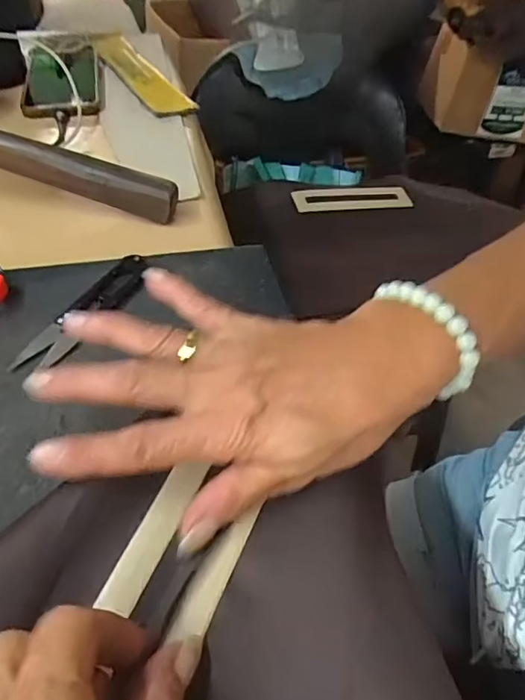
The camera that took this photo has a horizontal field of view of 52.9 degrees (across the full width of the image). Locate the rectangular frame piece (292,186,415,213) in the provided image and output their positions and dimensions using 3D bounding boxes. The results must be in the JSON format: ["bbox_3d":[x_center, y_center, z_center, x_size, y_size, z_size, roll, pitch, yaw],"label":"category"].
[{"bbox_3d":[0.118,-0.200,0.692,0.162,0.006,0.041,-7,60,-15],"label":"rectangular frame piece"}]

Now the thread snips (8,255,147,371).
[{"bbox_3d":[-0.096,-0.022,0.295,0.027,0.009,0.098,23,48,17],"label":"thread snips"}]

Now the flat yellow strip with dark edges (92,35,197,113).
[{"bbox_3d":[-0.146,-0.323,0.613,0.044,0.008,0.244,-26,54,-16],"label":"flat yellow strip with dark edges"}]

